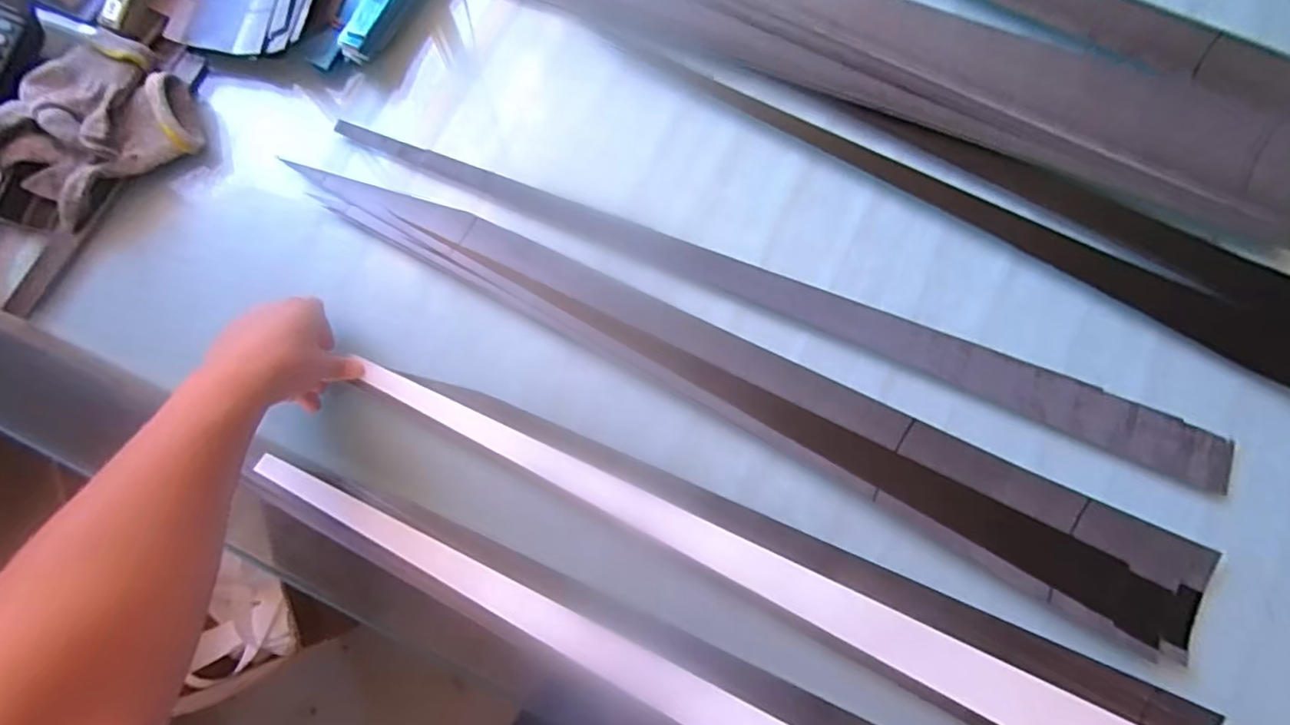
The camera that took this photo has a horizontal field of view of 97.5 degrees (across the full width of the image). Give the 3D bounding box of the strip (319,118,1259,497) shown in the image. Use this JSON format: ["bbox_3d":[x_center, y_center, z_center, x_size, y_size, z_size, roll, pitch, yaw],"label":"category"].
[{"bbox_3d":[0.103,-0.068,0.509,0.801,0.011,0.050,22,76,6],"label":"strip"}]

